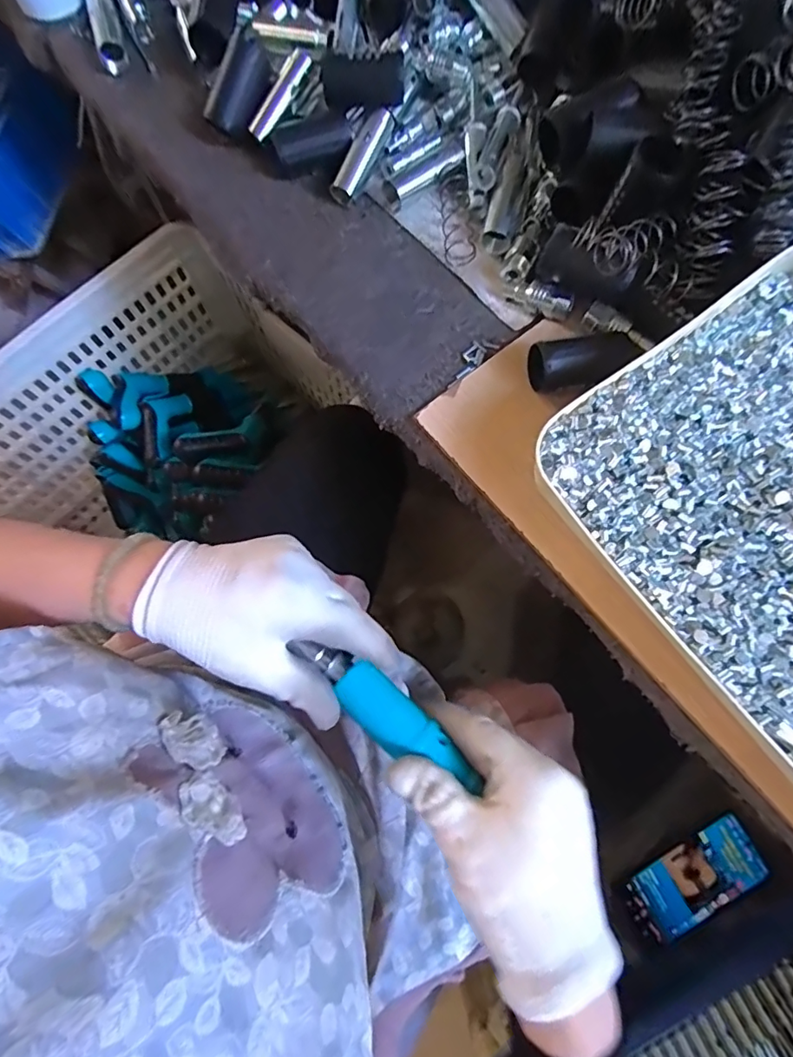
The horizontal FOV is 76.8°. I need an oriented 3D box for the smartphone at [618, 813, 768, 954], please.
[{"bbox_3d":[0.317,0.375,0.535,0.158,0.015,0.073,-27,76,-6],"label":"smartphone"}]

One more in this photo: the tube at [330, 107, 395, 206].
[{"bbox_3d":[-0.026,-0.292,0.393,0.017,0.019,0.073,36,99,10],"label":"tube"}]

